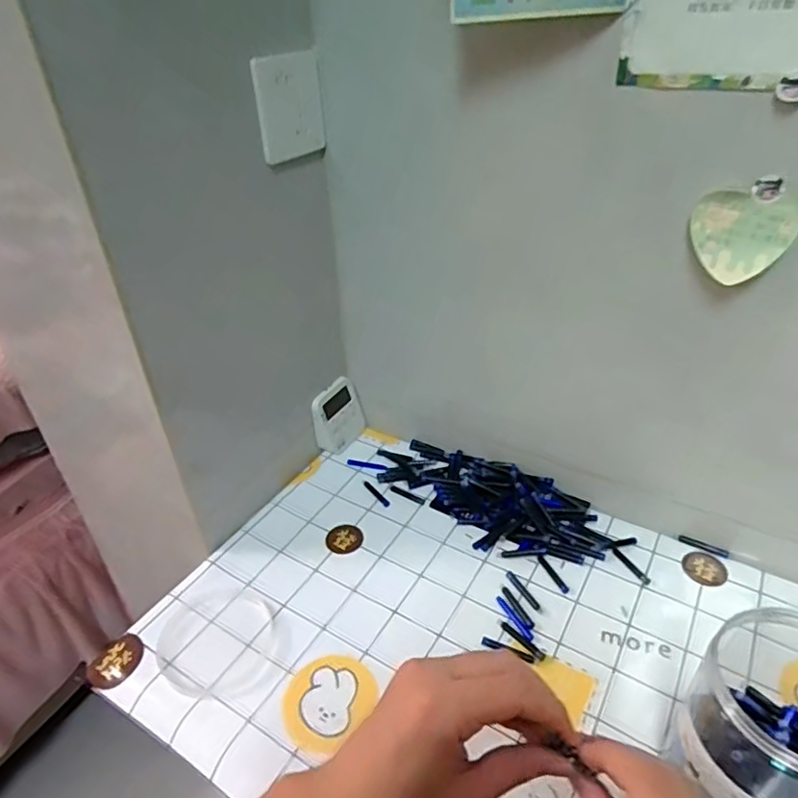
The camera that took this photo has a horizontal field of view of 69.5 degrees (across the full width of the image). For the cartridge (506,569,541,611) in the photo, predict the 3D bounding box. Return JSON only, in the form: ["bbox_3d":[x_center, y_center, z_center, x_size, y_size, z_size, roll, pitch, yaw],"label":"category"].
[{"bbox_3d":[0.119,0.184,0.557,0.009,0.004,0.049,-18,39,-22],"label":"cartridge"}]

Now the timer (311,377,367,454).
[{"bbox_3d":[-0.080,0.021,0.739,0.019,0.081,0.075,1,30,37],"label":"timer"}]

